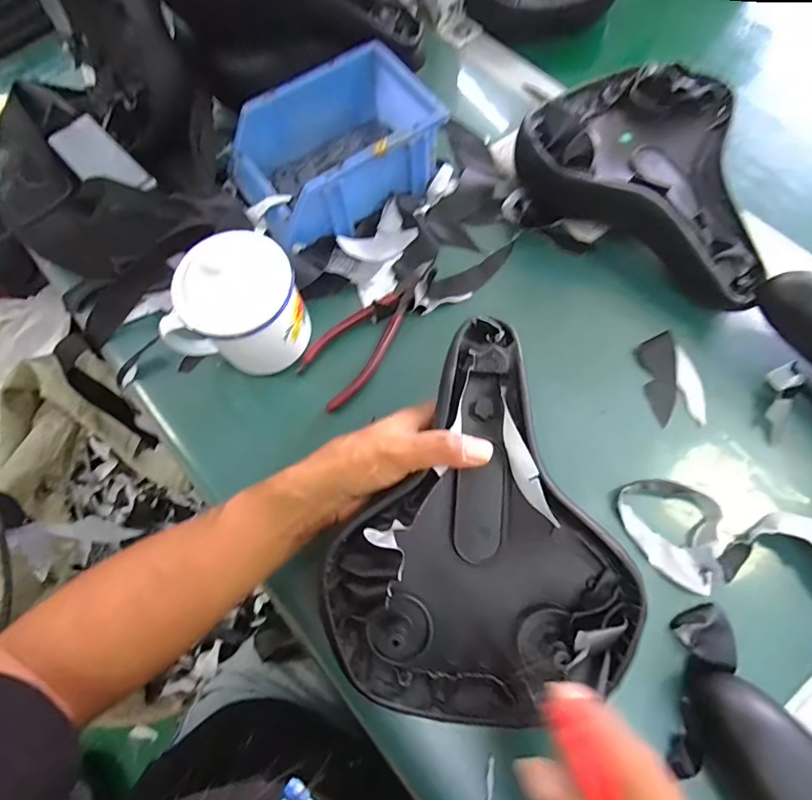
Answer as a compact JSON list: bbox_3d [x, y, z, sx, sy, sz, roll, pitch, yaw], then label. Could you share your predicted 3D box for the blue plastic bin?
[{"bbox_3d":[-0.066,-0.228,0.420,0.170,0.069,0.120,-32,72,-9],"label":"blue plastic bin"}]

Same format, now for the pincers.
[{"bbox_3d":[-0.022,-0.059,0.393,0.150,0.014,0.057,-39,73,-11],"label":"pincers"}]

